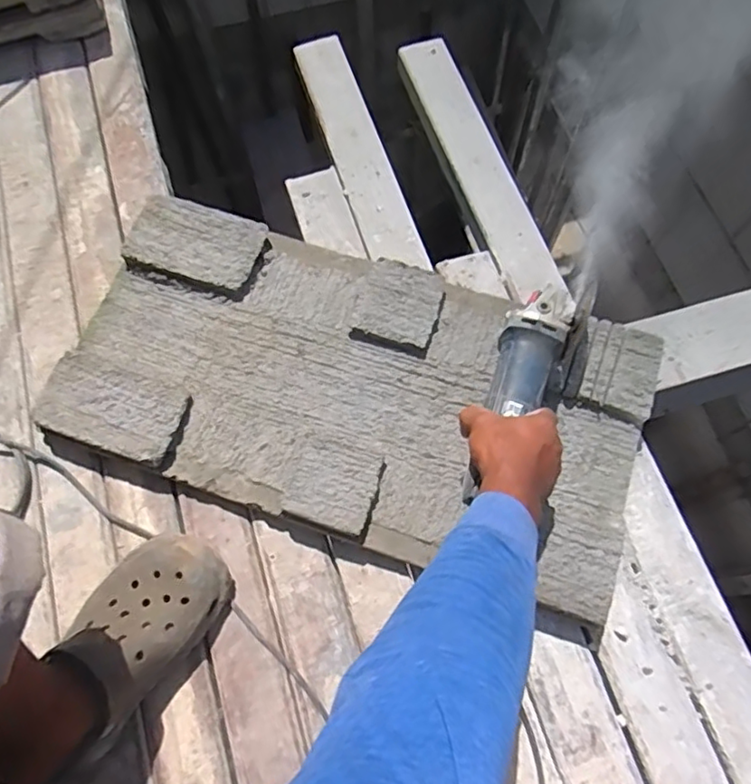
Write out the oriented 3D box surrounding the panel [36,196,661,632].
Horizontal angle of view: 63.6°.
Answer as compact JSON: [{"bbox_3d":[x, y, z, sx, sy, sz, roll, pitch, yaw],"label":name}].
[{"bbox_3d":[-0.031,-0.005,0.744,0.676,0.057,0.338,18,71,9],"label":"panel"}]

